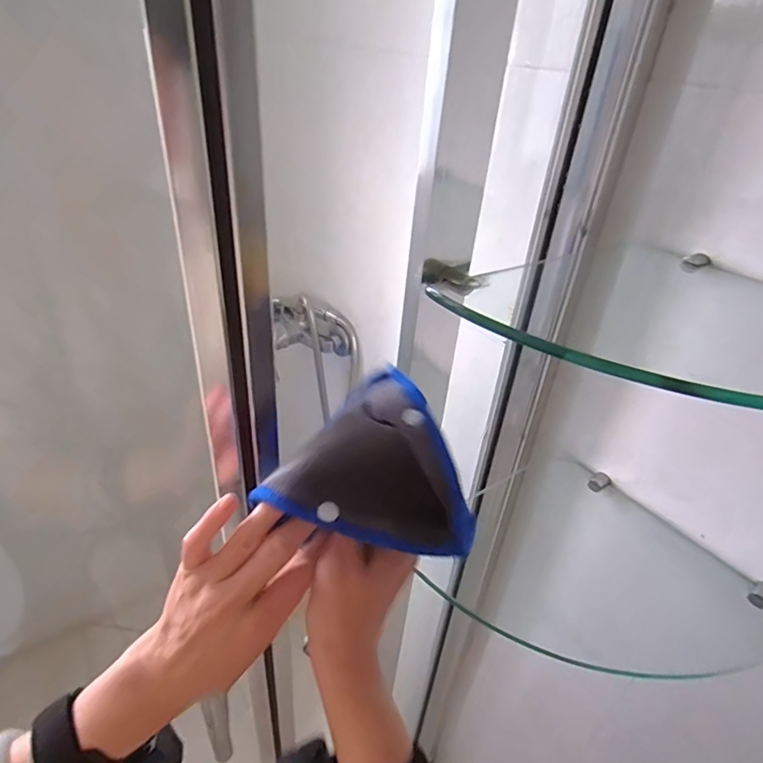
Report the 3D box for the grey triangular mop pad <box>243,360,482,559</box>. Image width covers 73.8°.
[{"bbox_3d":[0.004,0.059,0.295,0.107,0.026,0.105,41,78,11],"label":"grey triangular mop pad"}]

